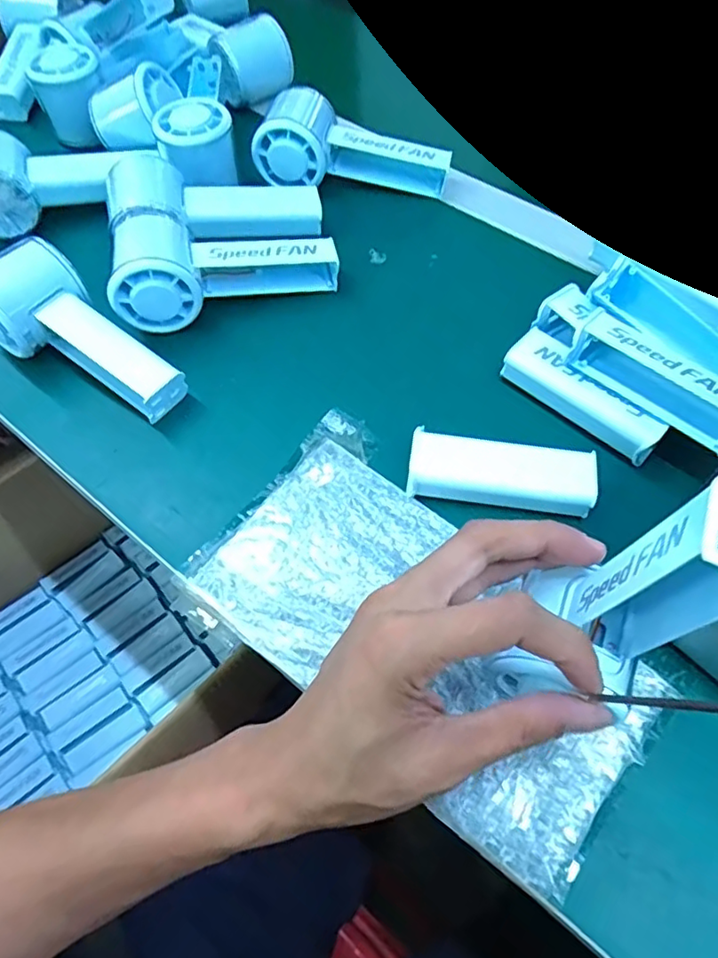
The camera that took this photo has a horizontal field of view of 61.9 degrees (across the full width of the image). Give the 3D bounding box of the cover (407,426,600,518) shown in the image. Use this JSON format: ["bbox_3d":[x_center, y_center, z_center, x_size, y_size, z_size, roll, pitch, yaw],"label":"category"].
[{"bbox_3d":[0.079,-0.002,0.333,0.100,0.030,0.030,7,61,5],"label":"cover"}]

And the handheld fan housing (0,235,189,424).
[{"bbox_3d":[-0.181,-0.086,0.381,0.140,0.056,0.066,40,69,21],"label":"handheld fan housing"}]

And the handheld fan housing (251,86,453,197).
[{"bbox_3d":[-0.005,-0.265,0.484,0.152,0.047,0.073,9,60,-8],"label":"handheld fan housing"}]

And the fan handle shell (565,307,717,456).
[{"bbox_3d":[0.168,-0.055,0.337,0.099,0.031,0.030,36,67,20],"label":"fan handle shell"}]

